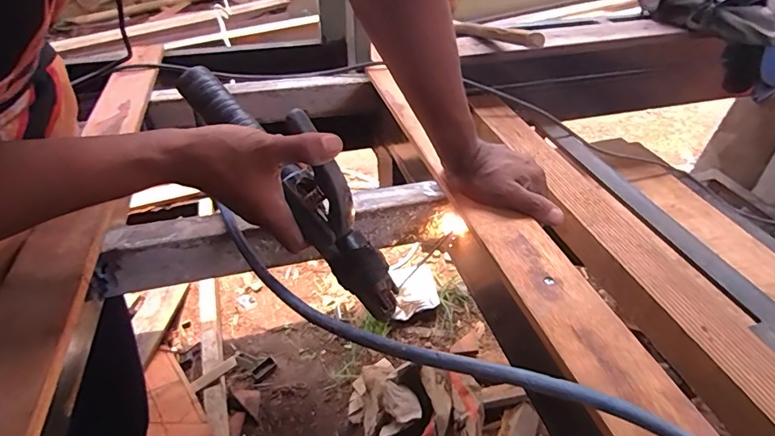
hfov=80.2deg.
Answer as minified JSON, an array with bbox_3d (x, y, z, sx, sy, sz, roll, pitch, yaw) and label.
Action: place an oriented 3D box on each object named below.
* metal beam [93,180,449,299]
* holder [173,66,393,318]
[{"bbox_3d":[-0.111,0.017,0.489,0.357,0.058,0.044,-10,40,-13],"label":"metal beam"},{"bbox_3d":[-0.076,-0.033,0.398,0.275,0.067,0.040,50,52,3],"label":"holder"}]

